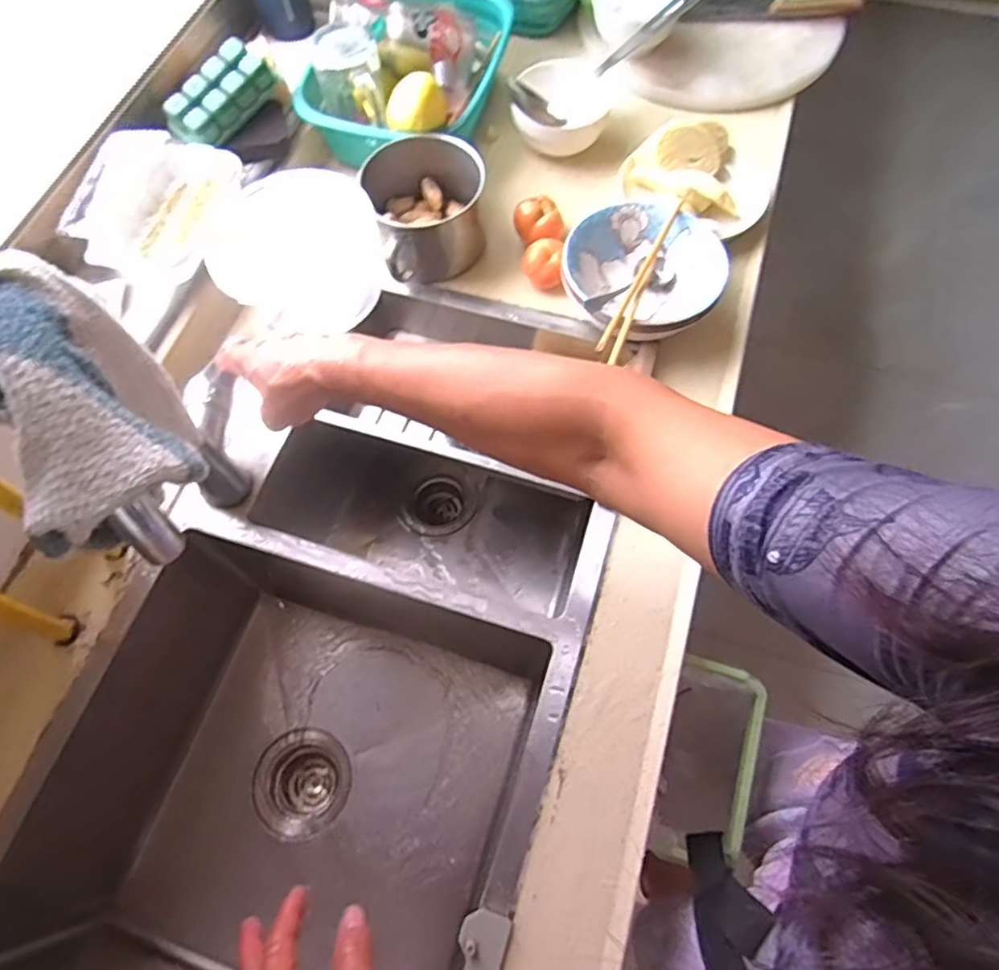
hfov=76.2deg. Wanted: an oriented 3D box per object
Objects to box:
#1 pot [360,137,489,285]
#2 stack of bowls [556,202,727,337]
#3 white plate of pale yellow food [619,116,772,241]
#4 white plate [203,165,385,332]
[{"bbox_3d":[-0.080,-0.319,0.745,0.129,0.088,0.158,-10,66,-3],"label":"pot"},{"bbox_3d":[0.158,-0.234,0.710,0.169,0.055,0.153,9,67,5],"label":"stack of bowls"},{"bbox_3d":[0.244,-0.377,0.775,0.171,0.049,0.162,0,66,1],"label":"white plate of pale yellow food"},{"bbox_3d":[-0.228,-0.259,0.722,0.187,0.167,0.015,-3,28,-2],"label":"white plate"}]

